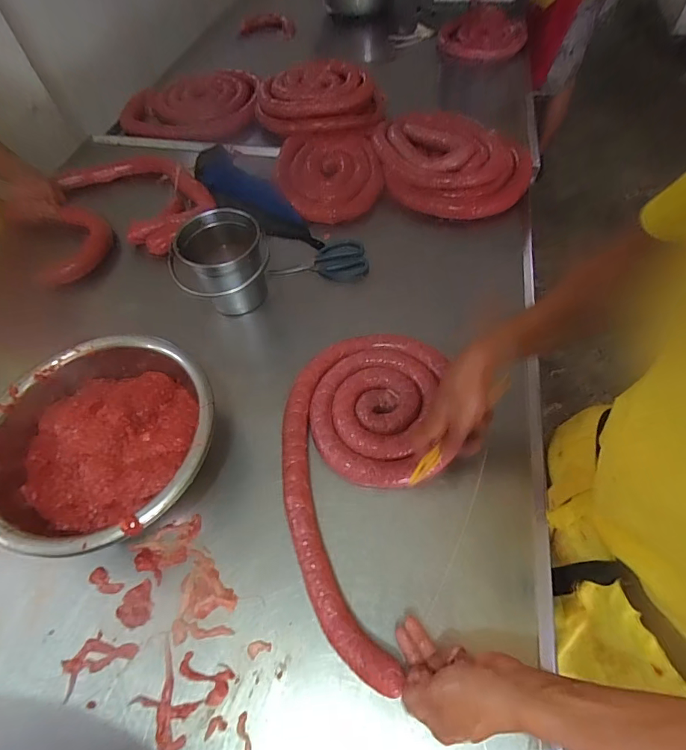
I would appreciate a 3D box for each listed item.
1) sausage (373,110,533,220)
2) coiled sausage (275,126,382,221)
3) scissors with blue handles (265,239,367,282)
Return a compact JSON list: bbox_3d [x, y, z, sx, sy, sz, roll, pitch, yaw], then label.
[{"bbox_3d":[0.248,-0.475,0.916,0.332,0.085,0.320,-7,58,-2],"label":"sausage"},{"bbox_3d":[-0.036,-0.455,0.944,0.232,0.045,0.297,-8,58,-3],"label":"coiled sausage"},{"bbox_3d":[-0.048,-0.217,0.820,0.191,0.018,0.103,-14,59,-7],"label":"scissors with blue handles"}]

